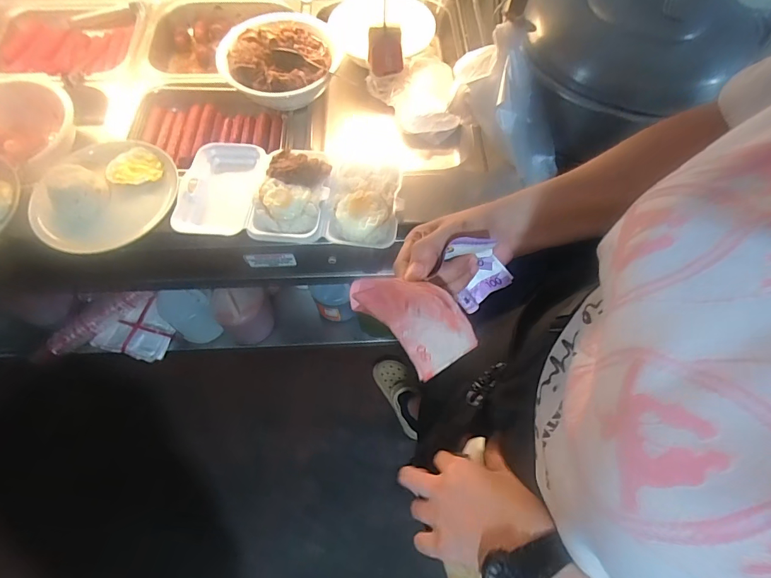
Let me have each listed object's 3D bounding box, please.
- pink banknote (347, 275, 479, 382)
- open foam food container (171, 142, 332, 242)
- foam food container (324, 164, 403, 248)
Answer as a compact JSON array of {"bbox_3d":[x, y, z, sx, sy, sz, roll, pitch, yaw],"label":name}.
[{"bbox_3d":[0.025,0.020,0.295,0.070,0.041,0.078,-17,78,-41],"label":"pink banknote"},{"bbox_3d":[-0.211,-0.158,0.665,0.244,0.048,0.177,7,65,2],"label":"open foam food container"},{"bbox_3d":[-0.033,-0.143,0.663,0.114,0.041,0.158,3,65,0],"label":"foam food container"}]

